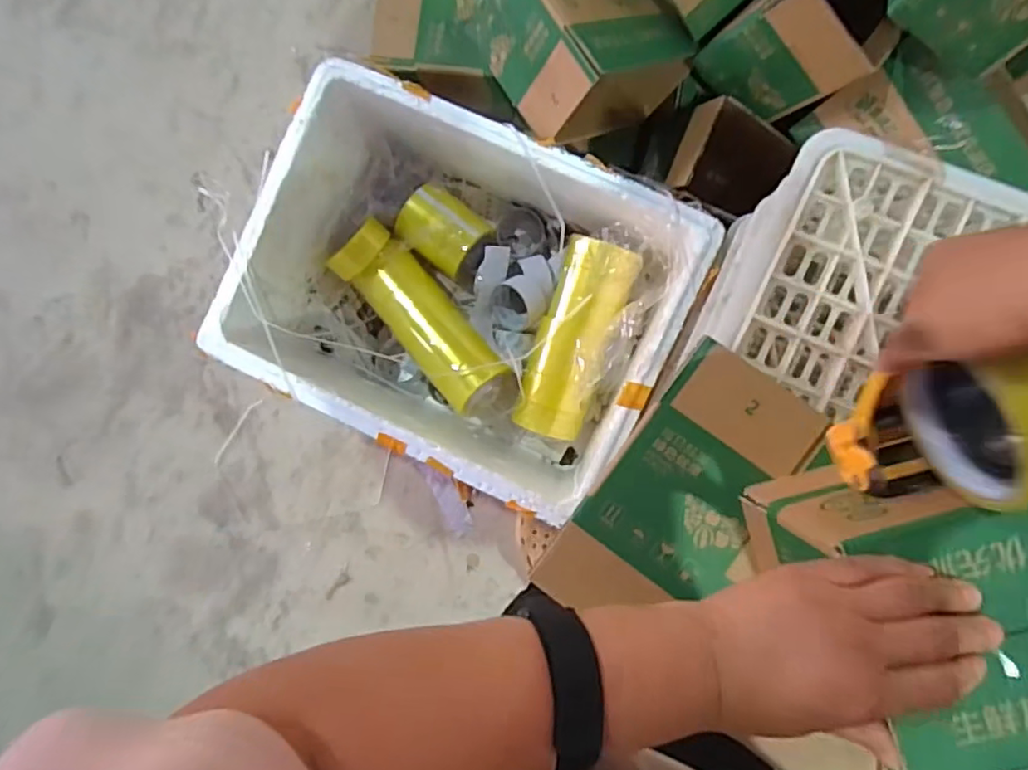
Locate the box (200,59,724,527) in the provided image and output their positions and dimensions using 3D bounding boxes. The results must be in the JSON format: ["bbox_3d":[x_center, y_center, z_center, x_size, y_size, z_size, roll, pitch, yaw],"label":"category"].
[{"bbox_3d":[-0.073,-0.129,0.951,0.580,0.273,0.444,26,92,6],"label":"box"}]

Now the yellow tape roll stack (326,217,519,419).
[{"bbox_3d":[-0.141,-0.101,1.019,0.113,0.104,0.366,-43,85,4],"label":"yellow tape roll stack"}]

